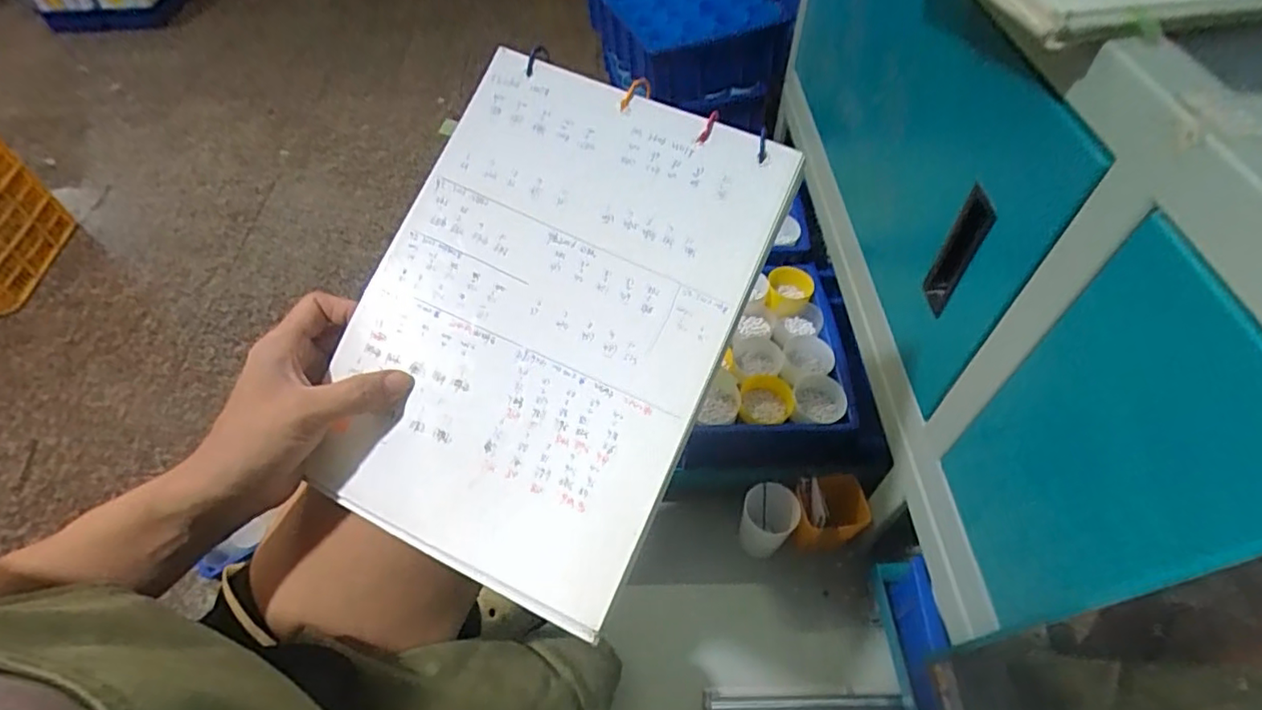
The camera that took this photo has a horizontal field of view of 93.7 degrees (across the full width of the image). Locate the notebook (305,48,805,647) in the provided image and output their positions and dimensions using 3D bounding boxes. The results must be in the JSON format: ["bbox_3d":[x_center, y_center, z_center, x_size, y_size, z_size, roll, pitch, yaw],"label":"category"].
[{"bbox_3d":[-0.049,-0.020,0.339,0.201,0.016,0.285,24,84,7],"label":"notebook"}]

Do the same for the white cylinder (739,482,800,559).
[{"bbox_3d":[0.167,0.209,0.735,0.061,0.115,0.064,0,52,0],"label":"white cylinder"}]

